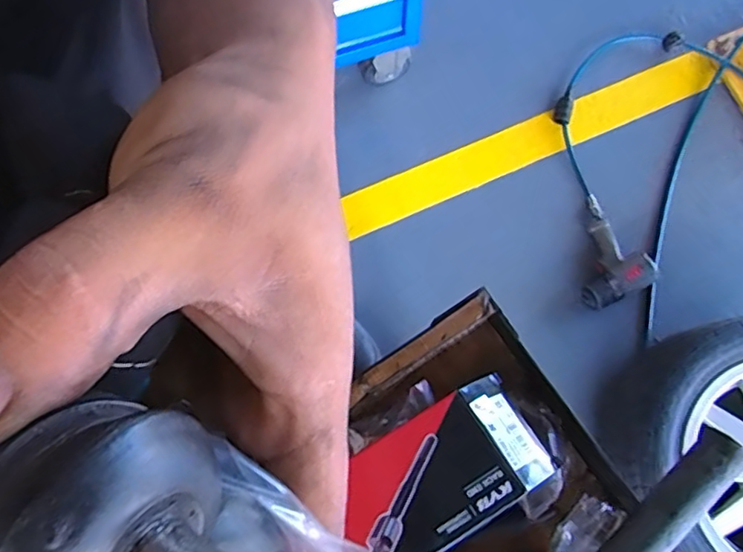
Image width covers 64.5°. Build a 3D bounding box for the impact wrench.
[{"bbox_3d":[0.494,-0.039,1.270,0.173,0.080,0.211,-36,78,-7],"label":"impact wrench"}]

